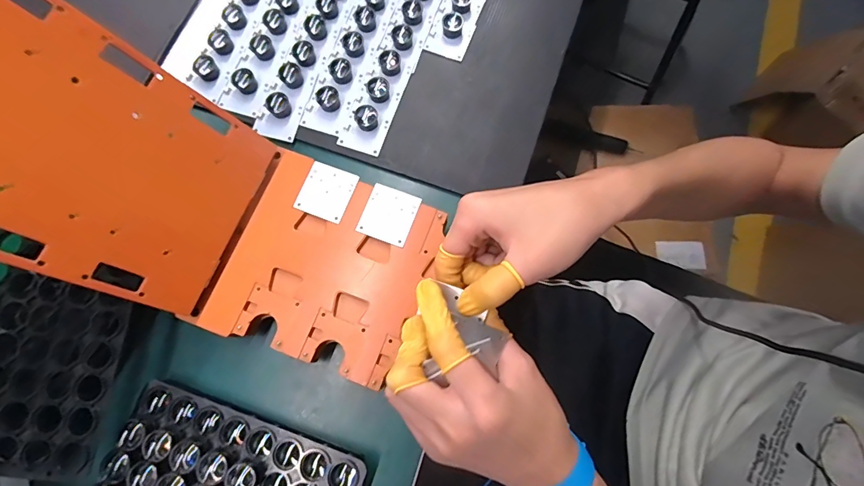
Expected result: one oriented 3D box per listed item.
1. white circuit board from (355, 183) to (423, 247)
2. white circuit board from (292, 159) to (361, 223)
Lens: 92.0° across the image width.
[{"bbox_3d":[-0.038,-0.025,0.367,0.044,0.004,0.047,20,77,4],"label":"white circuit board"},{"bbox_3d":[-0.094,-0.046,0.372,0.044,0.004,0.047,21,77,4],"label":"white circuit board"}]

